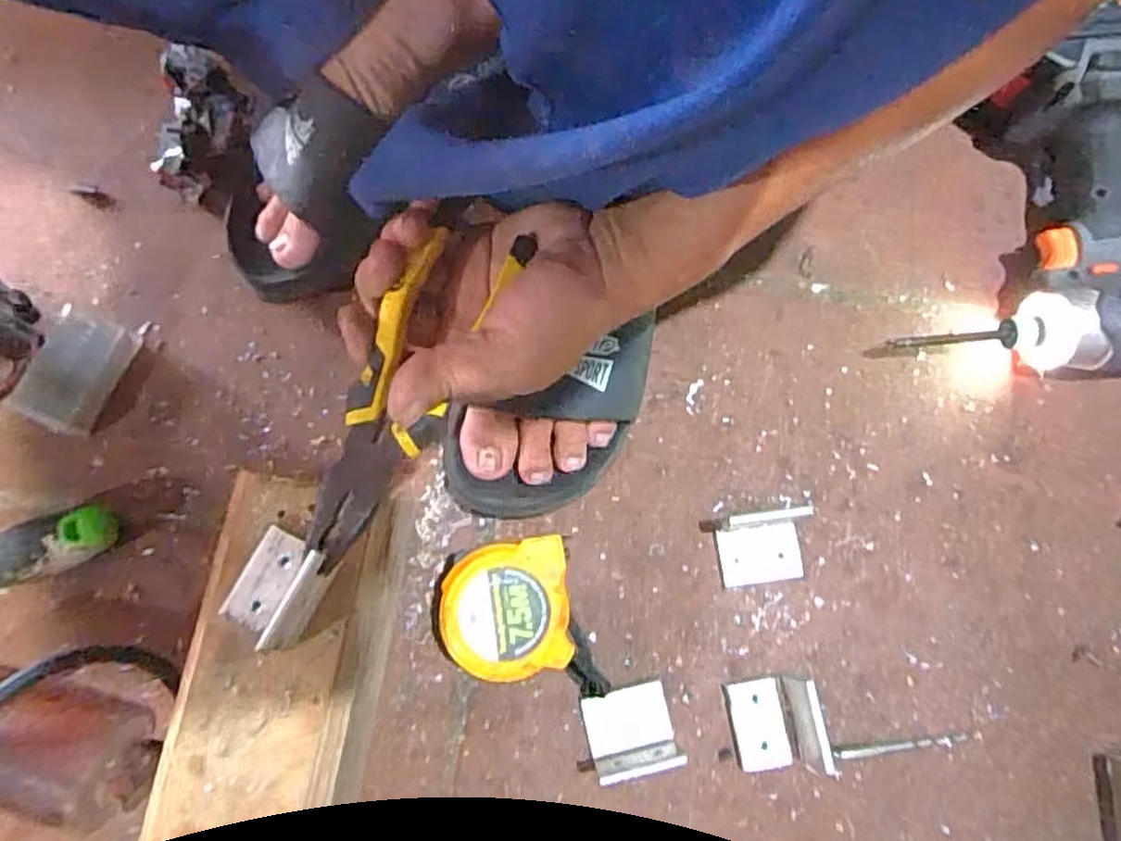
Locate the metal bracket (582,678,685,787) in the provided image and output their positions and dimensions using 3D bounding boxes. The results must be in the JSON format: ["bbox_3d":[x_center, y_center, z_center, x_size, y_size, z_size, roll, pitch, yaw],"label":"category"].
[{"bbox_3d":[0.038,0.168,0.385,0.047,0.035,0.043,-13,76,-4],"label":"metal bracket"}]

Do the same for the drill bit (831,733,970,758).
[{"bbox_3d":[0.191,0.182,0.397,0.077,0.004,0.007,-5,76,-2],"label":"drill bit"}]

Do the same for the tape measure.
[{"bbox_3d":[-0.027,0.111,0.391,0.086,0.043,0.084,-7,76,-3],"label":"tape measure"}]

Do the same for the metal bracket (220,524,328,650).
[{"bbox_3d":[-0.128,0.073,0.316,0.042,0.039,0.045,0,76,-1],"label":"metal bracket"}]

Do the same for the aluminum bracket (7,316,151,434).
[{"bbox_3d":[-0.292,-0.031,0.430,0.048,0.019,0.073,20,76,4],"label":"aluminum bracket"}]

